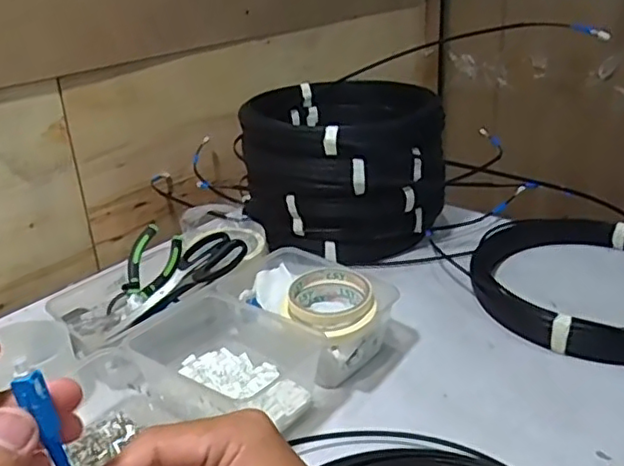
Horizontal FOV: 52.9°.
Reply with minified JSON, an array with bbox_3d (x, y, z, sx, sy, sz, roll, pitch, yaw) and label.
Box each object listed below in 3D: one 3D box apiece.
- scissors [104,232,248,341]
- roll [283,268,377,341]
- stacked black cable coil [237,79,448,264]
[{"bbox_3d":[-0.158,0.056,0.715,0.174,0.026,0.074,-38,38,-13],"label":"scissors"},{"bbox_3d":[0.018,0.071,0.656,0.097,0.029,0.097,-3,25,1],"label":"roll"},{"bbox_3d":[0.046,-0.095,0.903,0.268,0.190,0.268,-1,27,1],"label":"stacked black cable coil"}]

